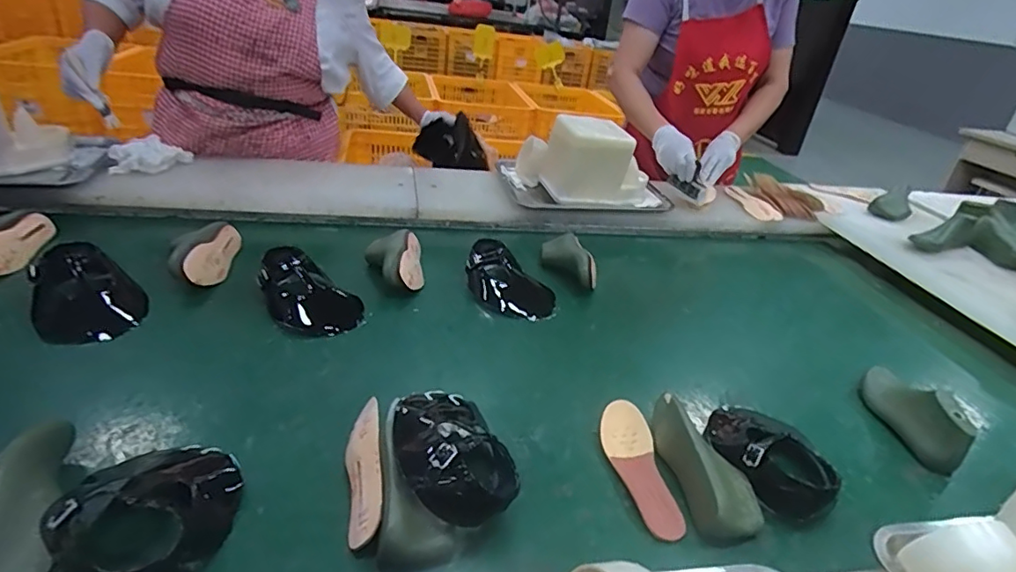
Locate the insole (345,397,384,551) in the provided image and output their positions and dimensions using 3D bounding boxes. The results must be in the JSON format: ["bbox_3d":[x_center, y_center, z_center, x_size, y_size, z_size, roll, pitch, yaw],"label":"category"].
[{"bbox_3d":[-0.147,0.192,0.583,0.016,0.051,0.161,42,18,-38],"label":"insole"}]

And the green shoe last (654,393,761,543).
[{"bbox_3d":[0.226,0.203,0.639,0.087,0.066,0.172,-2,31,-15],"label":"green shoe last"}]

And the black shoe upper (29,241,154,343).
[{"bbox_3d":[-0.621,0.008,0.817,0.128,0.078,0.182,-19,39,-39],"label":"black shoe upper"}]

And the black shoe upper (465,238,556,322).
[{"bbox_3d":[0.007,-0.012,0.964,0.162,0.079,0.110,19,32,21],"label":"black shoe upper"}]

